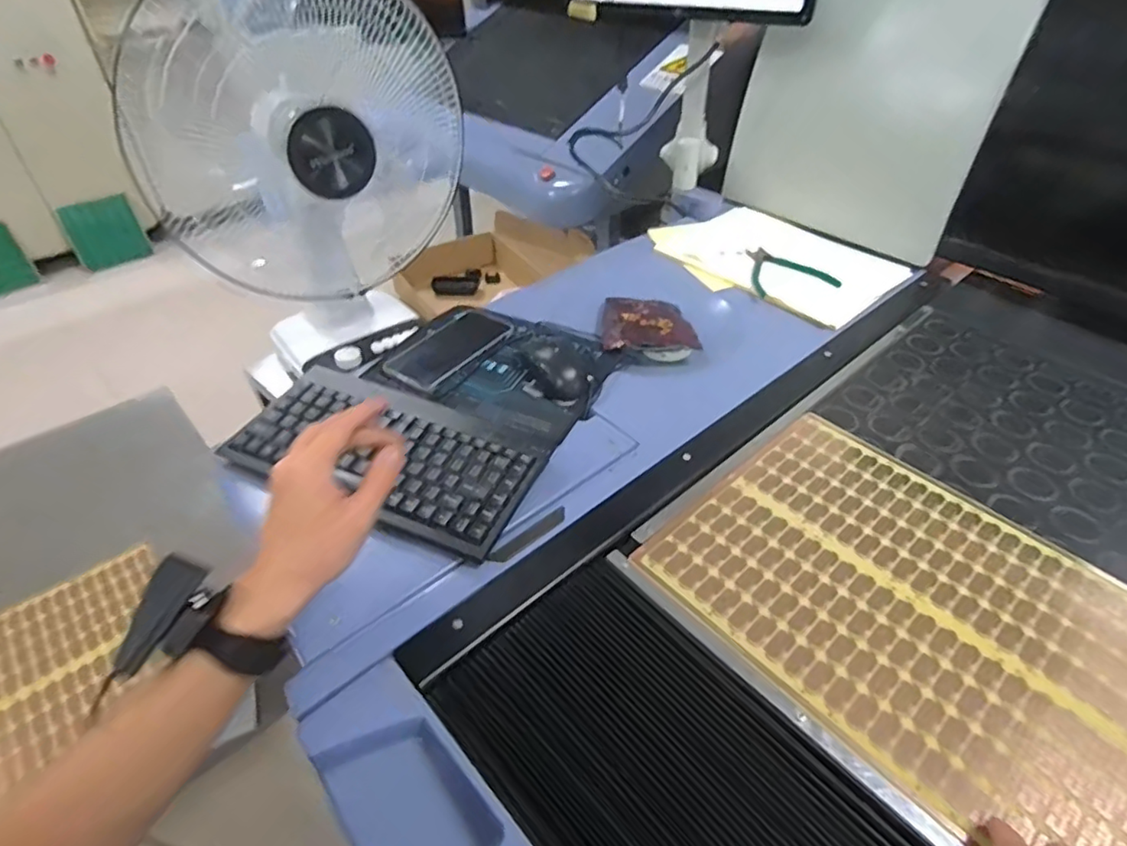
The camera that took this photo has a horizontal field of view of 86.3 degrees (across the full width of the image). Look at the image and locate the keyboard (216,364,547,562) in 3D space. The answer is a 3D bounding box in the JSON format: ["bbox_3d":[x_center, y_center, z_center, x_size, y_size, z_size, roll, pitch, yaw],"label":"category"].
[{"bbox_3d":[-0.171,0.030,0.584,0.288,0.034,0.133,19,46,19],"label":"keyboard"}]

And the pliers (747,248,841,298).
[{"bbox_3d":[0.328,-0.227,0.893,0.127,0.008,0.120,-7,43,-9],"label":"pliers"}]

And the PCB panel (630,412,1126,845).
[{"bbox_3d":[0.333,0.177,0.449,0.285,0.007,0.499,-32,50,-30],"label":"PCB panel"}]

